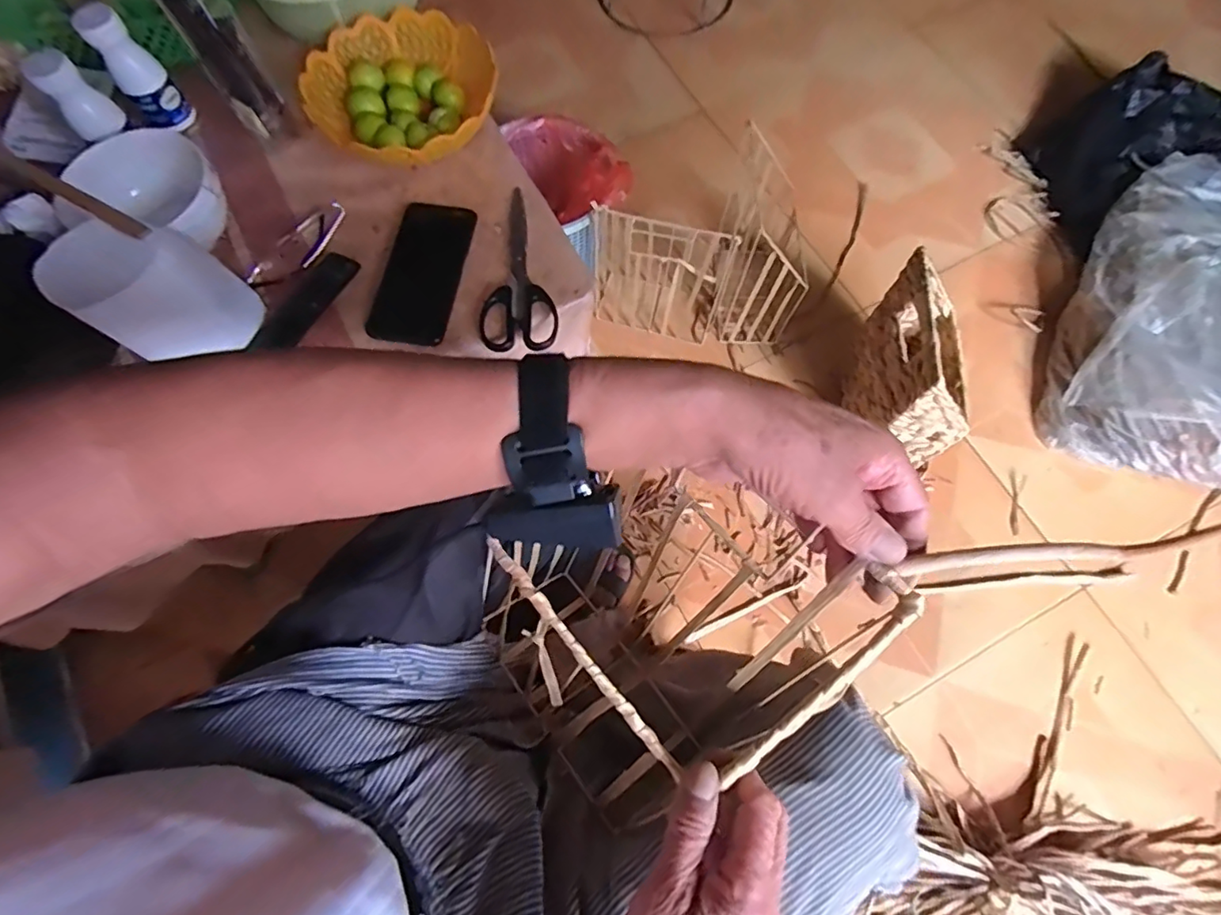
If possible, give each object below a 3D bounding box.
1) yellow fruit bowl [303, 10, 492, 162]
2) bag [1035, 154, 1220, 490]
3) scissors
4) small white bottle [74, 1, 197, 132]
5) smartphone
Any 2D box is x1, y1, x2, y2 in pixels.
[{"bbox_3d":[-0.223,-0.393,0.598,0.194,0.055,0.187,0,72,0],"label":"yellow fruit bowl"},{"bbox_3d":[1.044,-0.260,0.965,0.417,0.127,0.641,19,73,6],"label":"bag"},{"bbox_3d":[-0.094,-0.195,0.558,0.074,0.009,0.193,-3,72,-1],"label":"scissors"},{"bbox_3d":[-0.492,-0.398,0.572,0.047,0.115,0.044,-27,74,-8],"label":"small white bottle"},{"bbox_3d":[-0.192,-0.192,0.557,0.077,0.009,0.159,11,72,4],"label":"smartphone"}]

